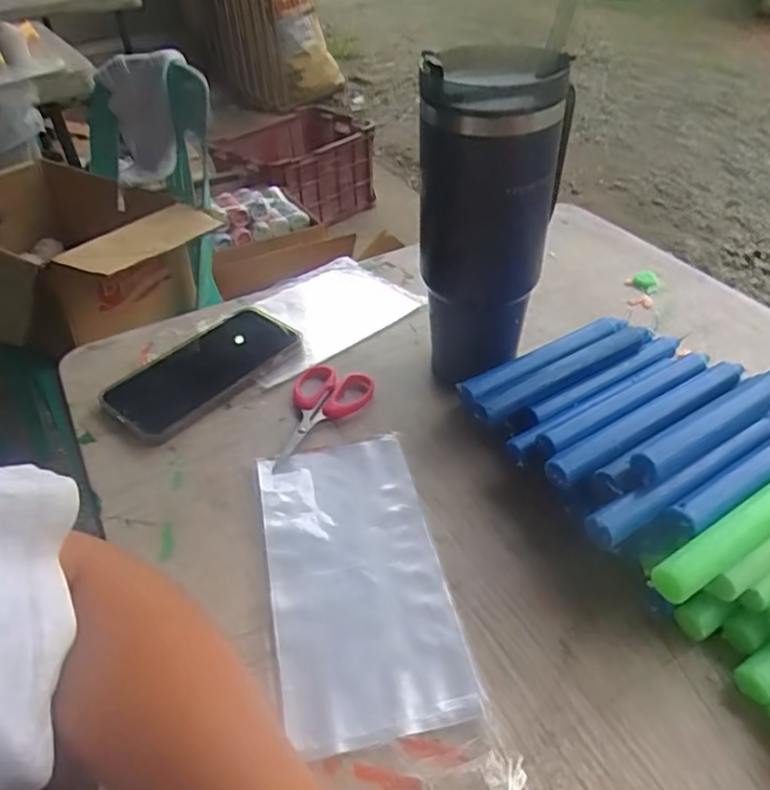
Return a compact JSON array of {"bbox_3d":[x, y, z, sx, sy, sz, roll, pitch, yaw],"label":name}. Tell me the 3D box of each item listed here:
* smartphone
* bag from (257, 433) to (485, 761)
[{"bbox_3d":[-0.149,-0.020,0.522,0.084,0.016,0.153,30,51,31],"label":"smartphone"},{"bbox_3d":[-0.018,0.104,0.380,0.098,0.008,0.195,-10,42,-8],"label":"bag"}]

